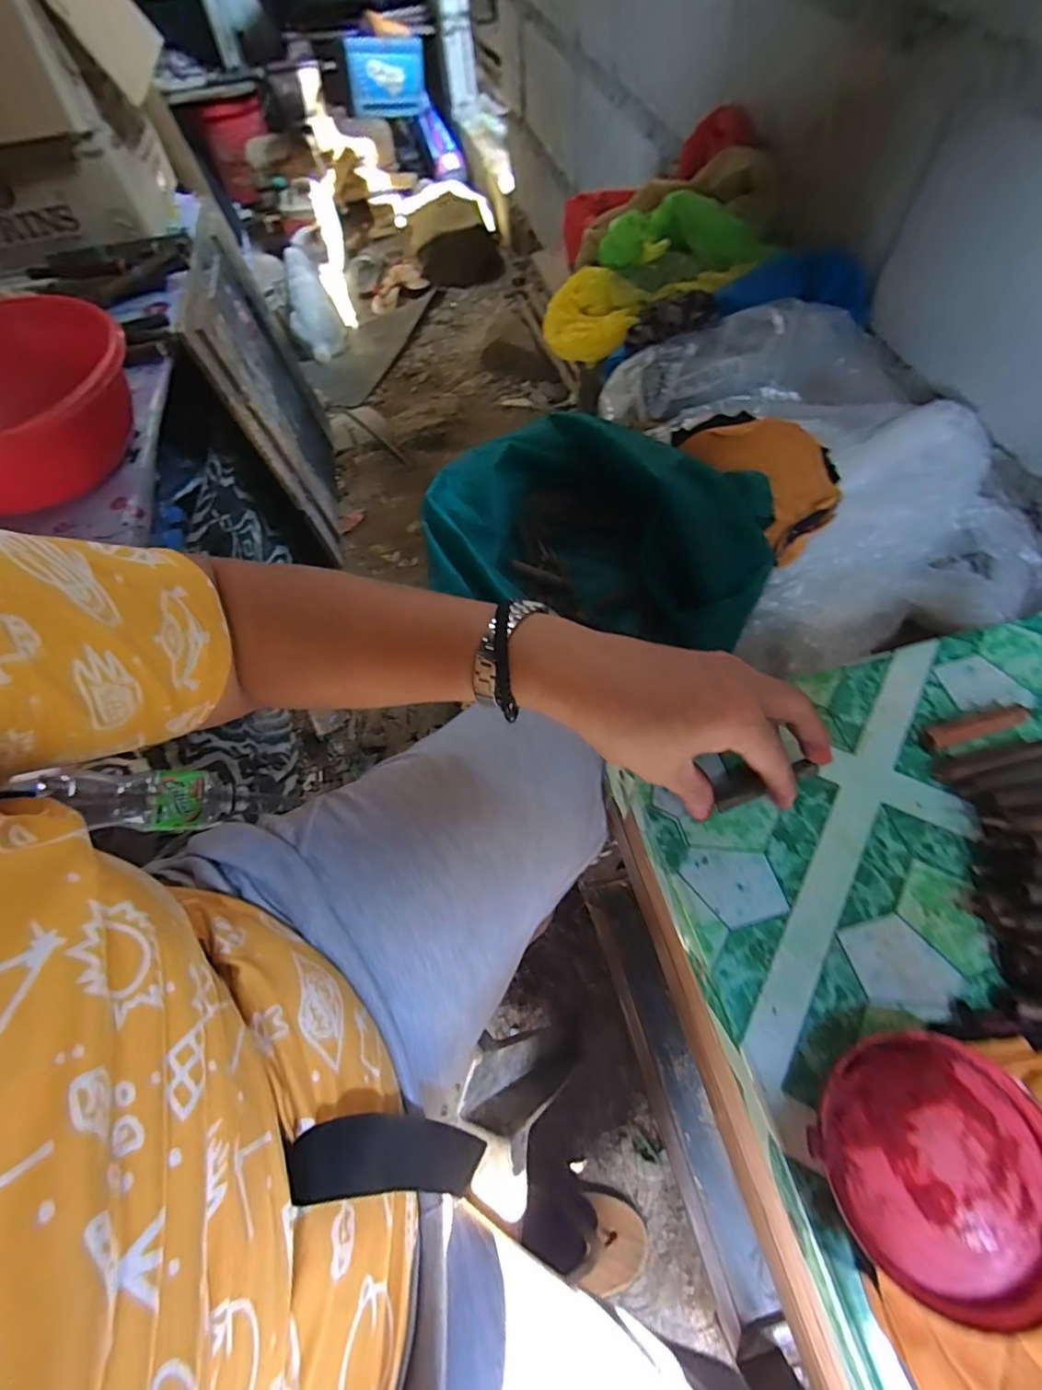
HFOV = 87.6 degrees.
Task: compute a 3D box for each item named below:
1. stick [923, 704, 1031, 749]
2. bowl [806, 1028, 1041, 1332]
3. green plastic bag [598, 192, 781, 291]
[{"bbox_3d":[0.272,0.020,0.327,0.067,0.013,0.012,-15,64,-4],"label":"stick"},{"bbox_3d":[0.180,0.200,0.234,0.093,0.024,0.091,-1,64,3],"label":"bowl"},{"bbox_3d":[0.215,-0.602,0.721,0.220,0.059,0.092,-4,64,1],"label":"green plastic bag"}]

